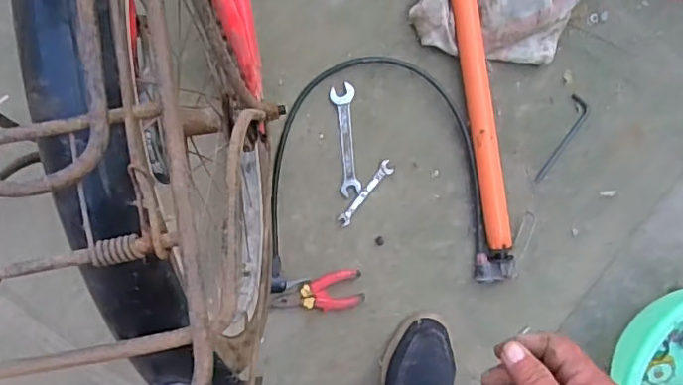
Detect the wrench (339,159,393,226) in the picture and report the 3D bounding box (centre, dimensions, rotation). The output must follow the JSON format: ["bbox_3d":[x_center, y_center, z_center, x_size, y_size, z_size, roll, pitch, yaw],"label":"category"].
[{"bbox_3d":[0.035,0.001,0.825,0.019,0.004,0.113,39,90,-8],"label":"wrench"}]

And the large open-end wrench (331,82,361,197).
[{"bbox_3d":[0.007,-0.073,0.810,0.032,0.010,0.154,-5,98,-5],"label":"large open-end wrench"}]

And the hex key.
[{"bbox_3d":[0.326,-0.077,0.845,0.032,0.006,0.135,25,92,-7],"label":"hex key"}]

